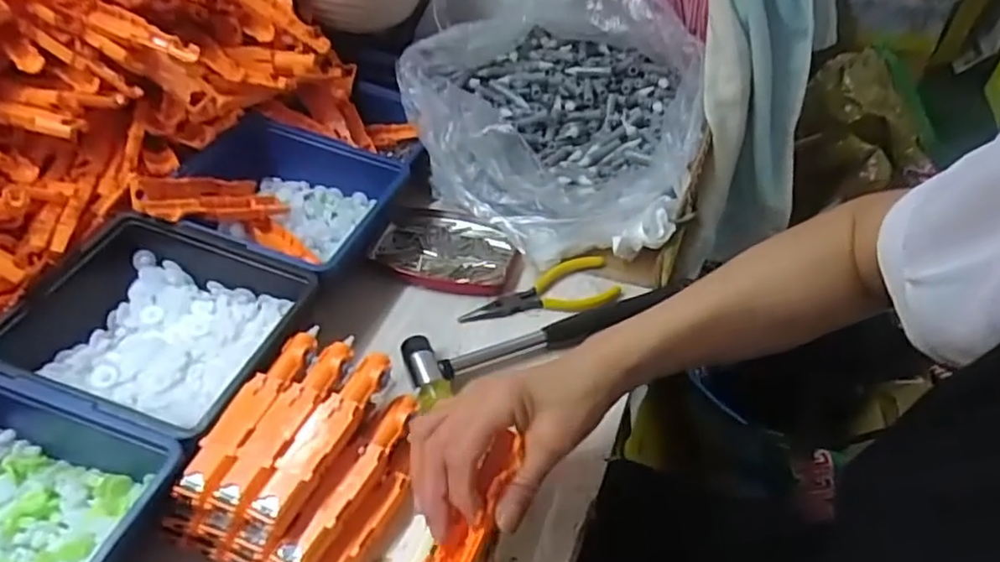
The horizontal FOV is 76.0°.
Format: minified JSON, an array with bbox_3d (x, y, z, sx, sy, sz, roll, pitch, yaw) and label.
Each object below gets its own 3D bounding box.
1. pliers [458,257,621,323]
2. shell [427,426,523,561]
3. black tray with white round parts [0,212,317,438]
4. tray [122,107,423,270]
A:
[{"bbox_3d":[0.031,0.011,0.505,0.124,0.013,0.049,-15,47,-14],"label":"pliers"},{"bbox_3d":[-0.021,0.135,0.327,0.024,0.017,0.119,25,84,17],"label":"shell"},{"bbox_3d":[-0.229,0.031,0.435,0.168,0.048,0.145,12,46,12],"label":"black tray with white round parts"},{"bbox_3d":[-0.184,-0.066,0.531,0.173,0.071,0.154,15,47,15],"label":"tray"}]

